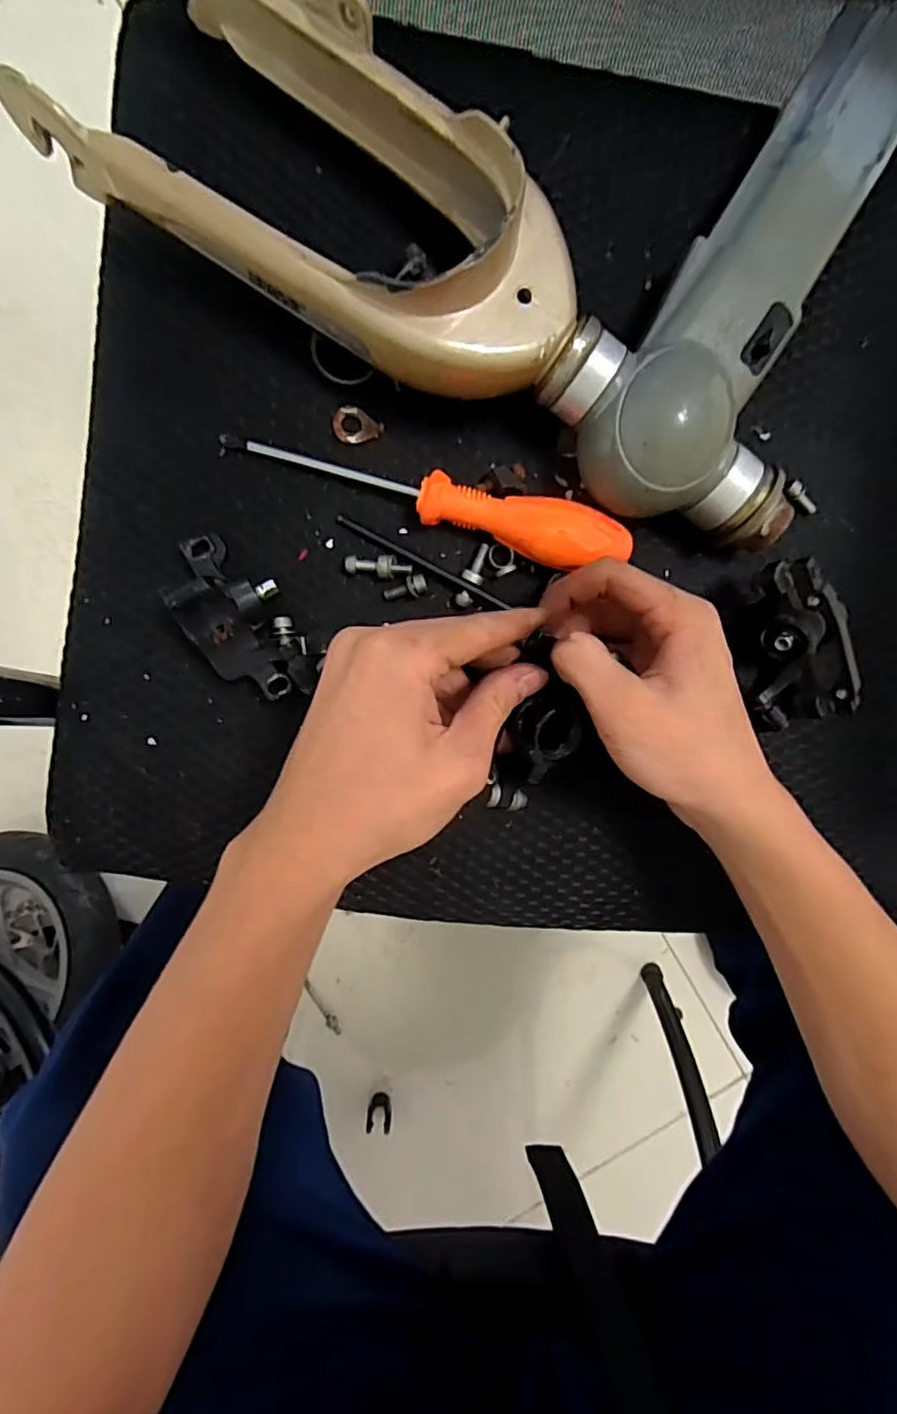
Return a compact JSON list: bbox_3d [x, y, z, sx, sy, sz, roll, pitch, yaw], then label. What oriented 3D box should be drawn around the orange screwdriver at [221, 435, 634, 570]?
[{"bbox_3d":[-0.004,-0.100,0.290,0.188,0.027,0.029,16,95,-6],"label":"orange screwdriver"}]

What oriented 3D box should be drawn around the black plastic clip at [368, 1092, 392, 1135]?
[{"bbox_3d":[-0.093,0.547,0.812,0.033,0.009,0.047,3,56,-9],"label":"black plastic clip"}]

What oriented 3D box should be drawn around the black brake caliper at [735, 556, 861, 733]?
[{"bbox_3d":[0.172,-0.031,0.304,0.036,0.047,0.082,-17,97,-3],"label":"black brake caliper"}]

